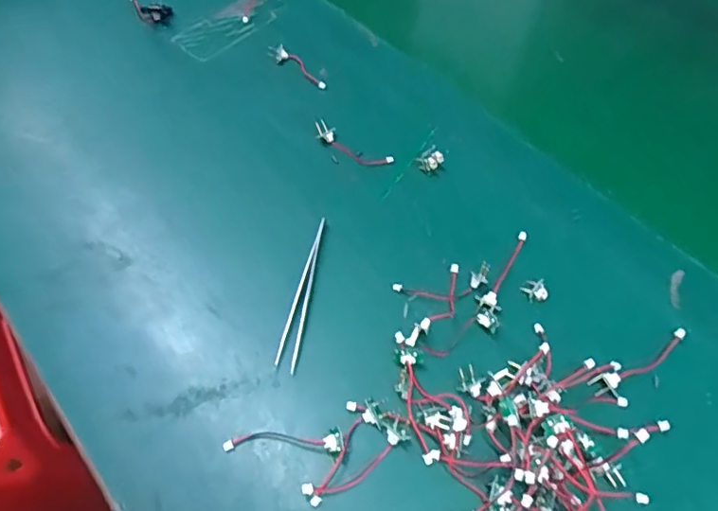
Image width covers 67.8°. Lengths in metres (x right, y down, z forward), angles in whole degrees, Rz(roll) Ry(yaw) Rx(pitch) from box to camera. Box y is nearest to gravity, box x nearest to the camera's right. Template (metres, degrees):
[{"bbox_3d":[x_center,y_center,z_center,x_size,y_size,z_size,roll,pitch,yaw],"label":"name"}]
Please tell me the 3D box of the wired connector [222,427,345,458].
[{"bbox_3d":[-0.038,0.095,0.272,0.060,0.009,0.013,0,57,-1],"label":"wired connector"}]

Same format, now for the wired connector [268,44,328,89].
[{"bbox_3d":[-0.049,-0.153,0.430,0.065,0.007,0.013,38,64,21],"label":"wired connector"}]

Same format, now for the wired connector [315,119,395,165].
[{"bbox_3d":[-0.005,-0.081,0.391,0.061,0.011,0.016,26,60,16],"label":"wired connector"}]

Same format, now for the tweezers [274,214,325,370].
[{"bbox_3d":[-0.035,0.020,0.323,0.011,0.006,0.103,6,57,4],"label":"tweezers"}]

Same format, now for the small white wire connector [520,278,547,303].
[{"bbox_3d":[0.107,0.021,0.326,0.016,0.004,0.013,-8,57,-6],"label":"small white wire connector"}]

